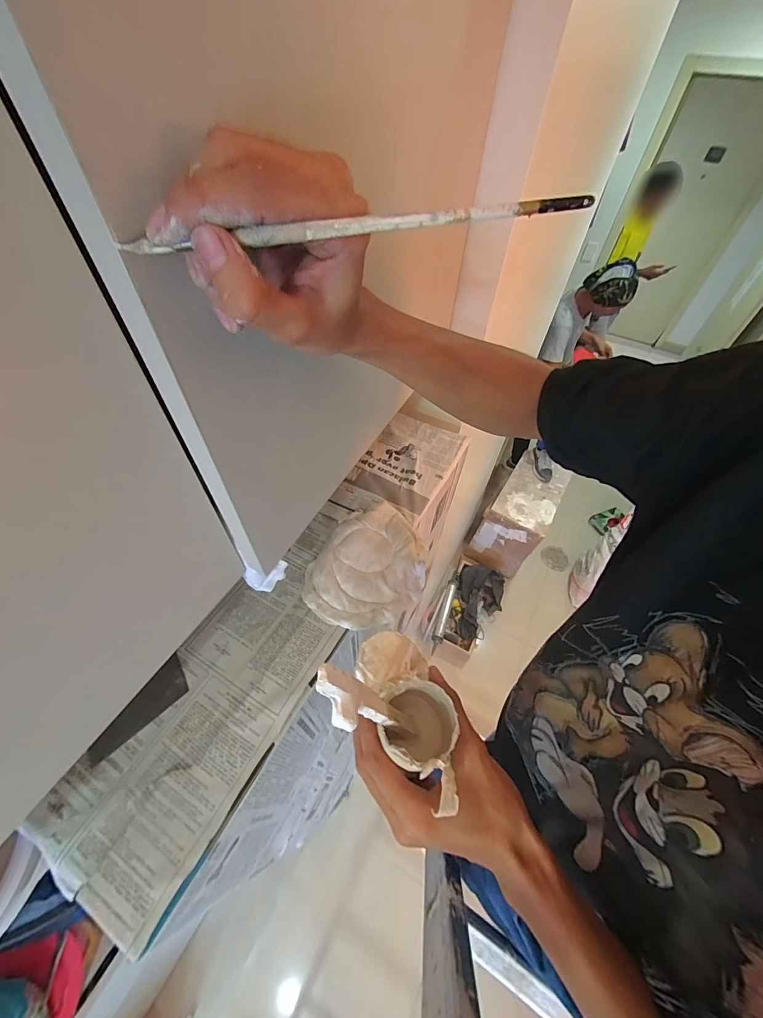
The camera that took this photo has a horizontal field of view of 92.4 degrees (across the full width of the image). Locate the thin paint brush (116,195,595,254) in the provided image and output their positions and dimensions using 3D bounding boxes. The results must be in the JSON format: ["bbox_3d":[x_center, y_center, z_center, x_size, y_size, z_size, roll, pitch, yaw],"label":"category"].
[{"bbox_3d":[-0.005,-0.118,0.151,0.194,0.006,0.004,-10,53,-5],"label":"thin paint brush"}]

